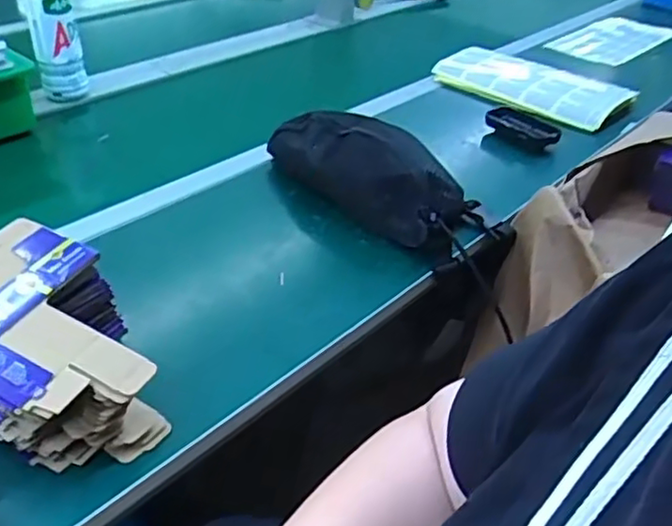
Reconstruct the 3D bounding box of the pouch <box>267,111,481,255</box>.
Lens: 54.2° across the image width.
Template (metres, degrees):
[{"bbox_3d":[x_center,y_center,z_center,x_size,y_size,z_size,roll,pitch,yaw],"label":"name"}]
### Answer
[{"bbox_3d":[0.040,-0.113,0.765,0.282,0.081,0.108,29,43,30],"label":"pouch"}]

